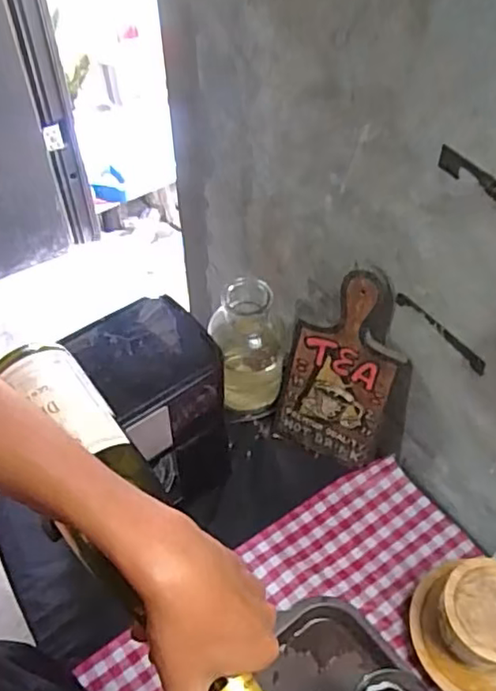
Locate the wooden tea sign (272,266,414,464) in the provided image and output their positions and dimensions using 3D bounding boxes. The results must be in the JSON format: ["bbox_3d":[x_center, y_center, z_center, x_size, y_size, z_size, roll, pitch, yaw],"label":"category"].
[{"bbox_3d":[0.126,0.033,0.783,0.158,0.276,0.026,19,38,20],"label":"wooden tea sign"}]

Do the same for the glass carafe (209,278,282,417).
[{"bbox_3d":[0.000,0.001,0.853,0.097,0.186,0.094,-2,51,-1],"label":"glass carafe"}]

